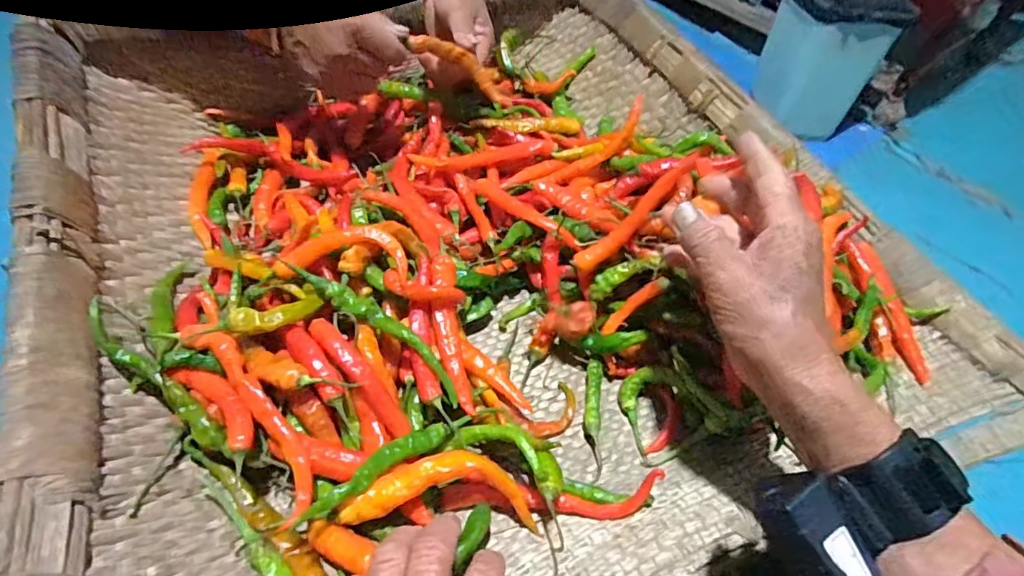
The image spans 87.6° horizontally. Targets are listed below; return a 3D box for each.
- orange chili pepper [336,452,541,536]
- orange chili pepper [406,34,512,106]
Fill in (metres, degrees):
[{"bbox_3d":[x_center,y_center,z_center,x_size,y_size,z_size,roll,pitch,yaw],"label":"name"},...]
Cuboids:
[{"bbox_3d":[-0.038,0.118,0.307,0.112,0.034,0.035,3,49,-18],"label":"orange chili pepper"},{"bbox_3d":[-0.041,-0.201,0.481,0.100,0.018,0.018,29,48,-17],"label":"orange chili pepper"}]

